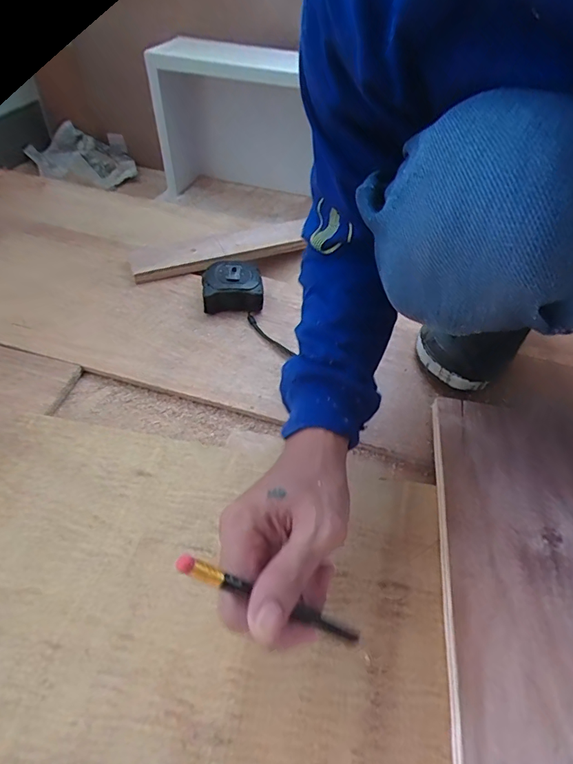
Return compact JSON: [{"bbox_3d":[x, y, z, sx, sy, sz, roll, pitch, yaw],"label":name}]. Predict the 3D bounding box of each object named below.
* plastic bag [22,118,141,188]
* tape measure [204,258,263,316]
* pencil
[{"bbox_3d":[-0.473,-0.522,1.019,0.227,0.126,0.146,-11,49,-12],"label":"plastic bag"},{"bbox_3d":[-0.078,-0.138,0.643,0.084,0.042,0.078,-4,50,-8],"label":"tape measure"},{"bbox_3d":[-0.005,0.129,0.258,0.142,0.005,0.009,38,47,-28],"label":"pencil"}]

